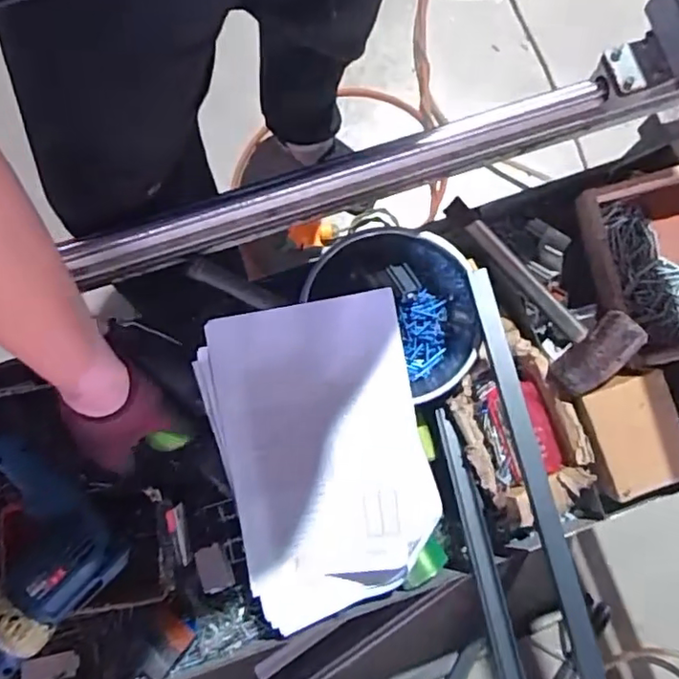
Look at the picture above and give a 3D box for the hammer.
[{"bbox_3d":[0.228,-0.061,0.701,0.102,0.058,0.269,-35,69,-7],"label":"hammer"}]

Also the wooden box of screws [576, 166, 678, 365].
[{"bbox_3d":[0.391,-0.086,0.703,0.165,0.059,0.224,-11,80,-3],"label":"wooden box of screws"}]

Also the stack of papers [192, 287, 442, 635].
[{"bbox_3d":[-0.018,0.123,0.645,0.215,0.027,0.329,-13,84,-2],"label":"stack of papers"}]

